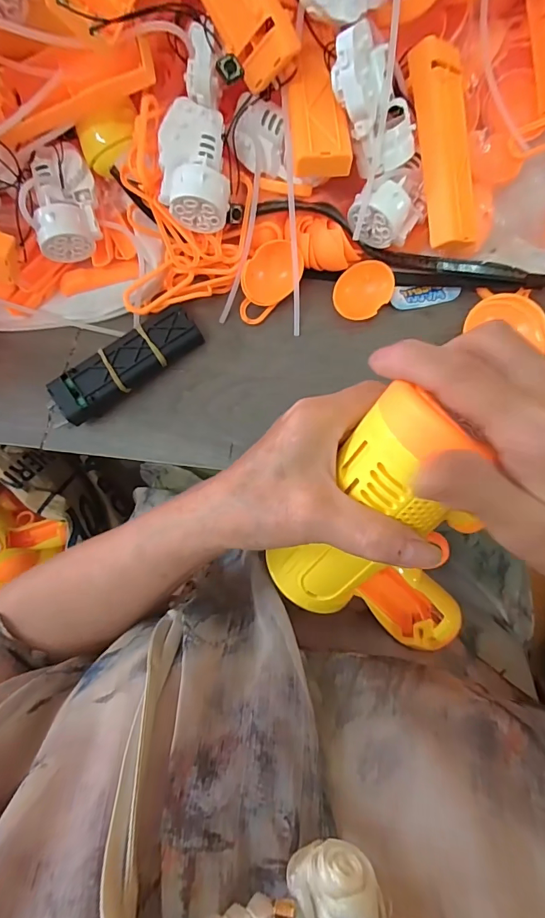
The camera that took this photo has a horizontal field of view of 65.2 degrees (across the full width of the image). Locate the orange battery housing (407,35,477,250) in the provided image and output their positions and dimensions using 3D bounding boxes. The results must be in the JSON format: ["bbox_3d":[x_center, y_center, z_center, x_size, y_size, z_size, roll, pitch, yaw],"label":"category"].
[{"bbox_3d":[0.105,-0.186,0.258,0.030,0.018,0.108,-11,101,3],"label":"orange battery housing"}]

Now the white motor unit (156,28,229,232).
[{"bbox_3d":[-0.046,-0.193,0.257,0.047,0.042,0.094,2,99,4],"label":"white motor unit"}]

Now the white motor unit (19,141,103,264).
[{"bbox_3d":[-0.139,-0.171,0.284,0.036,0.033,0.063,-6,86,4],"label":"white motor unit"}]

